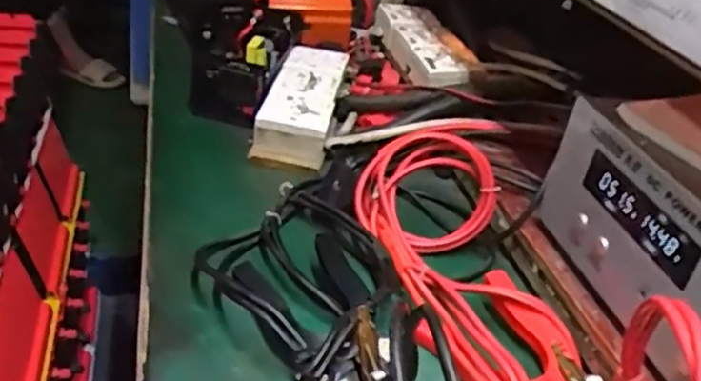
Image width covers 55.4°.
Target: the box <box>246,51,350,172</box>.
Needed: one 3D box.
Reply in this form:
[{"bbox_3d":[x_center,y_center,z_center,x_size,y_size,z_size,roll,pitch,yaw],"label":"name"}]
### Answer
[{"bbox_3d":[-0.064,-0.117,0.899,0.091,0.062,0.237,9,33,2],"label":"box"}]

